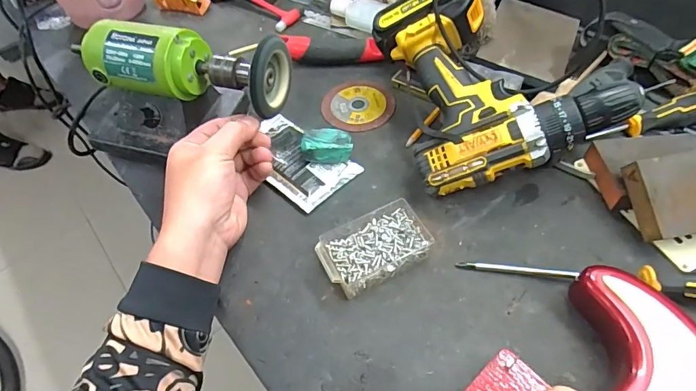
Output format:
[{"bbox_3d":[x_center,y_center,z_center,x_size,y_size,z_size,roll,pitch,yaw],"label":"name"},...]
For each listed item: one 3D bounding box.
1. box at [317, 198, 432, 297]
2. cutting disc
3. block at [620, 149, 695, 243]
[{"bbox_3d":[0.022,0.044,0.386,0.098,0.030,0.063,-22,55,-11],"label":"box"},{"bbox_3d":[0.012,-0.113,0.519,0.088,0.004,0.084,-2,53,3],"label":"cutting disc"},{"bbox_3d":[0.303,-0.005,0.363,0.101,0.021,0.069,-11,83,2],"label":"block"}]

